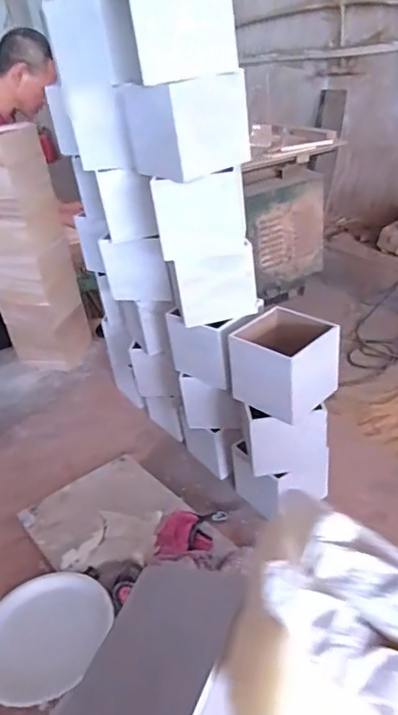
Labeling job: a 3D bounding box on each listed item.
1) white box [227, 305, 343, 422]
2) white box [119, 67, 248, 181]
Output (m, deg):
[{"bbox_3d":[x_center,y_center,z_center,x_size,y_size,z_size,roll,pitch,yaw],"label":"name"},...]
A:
[{"bbox_3d":[0.125,0.007,0.754,0.120,0.103,0.117,-28,35,-31],"label":"white box"},{"bbox_3d":[-0.017,-0.298,0.670,0.117,0.102,0.121,-26,34,-28],"label":"white box"}]

